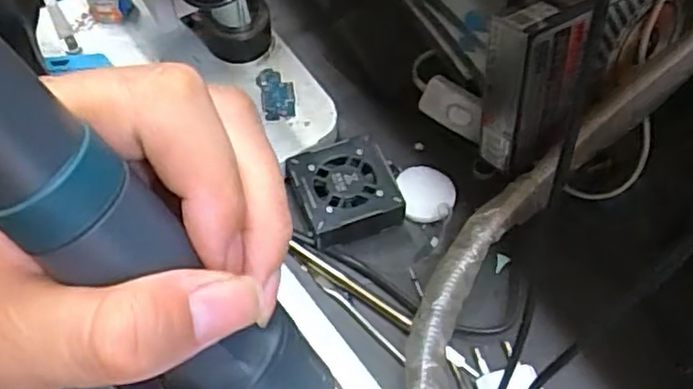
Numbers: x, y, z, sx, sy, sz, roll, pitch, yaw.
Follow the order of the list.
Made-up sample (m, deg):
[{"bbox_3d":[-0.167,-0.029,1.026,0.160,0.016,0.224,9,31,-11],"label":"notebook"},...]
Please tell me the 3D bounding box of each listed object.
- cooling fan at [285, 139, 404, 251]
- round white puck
[{"bbox_3d":[-0.001,-0.001,0.406,0.058,0.028,0.056,-15,61,-11],"label":"cooling fan"},{"bbox_3d":[0.051,-0.002,0.417,0.033,0.008,0.038,-8,60,-8],"label":"round white puck"}]

